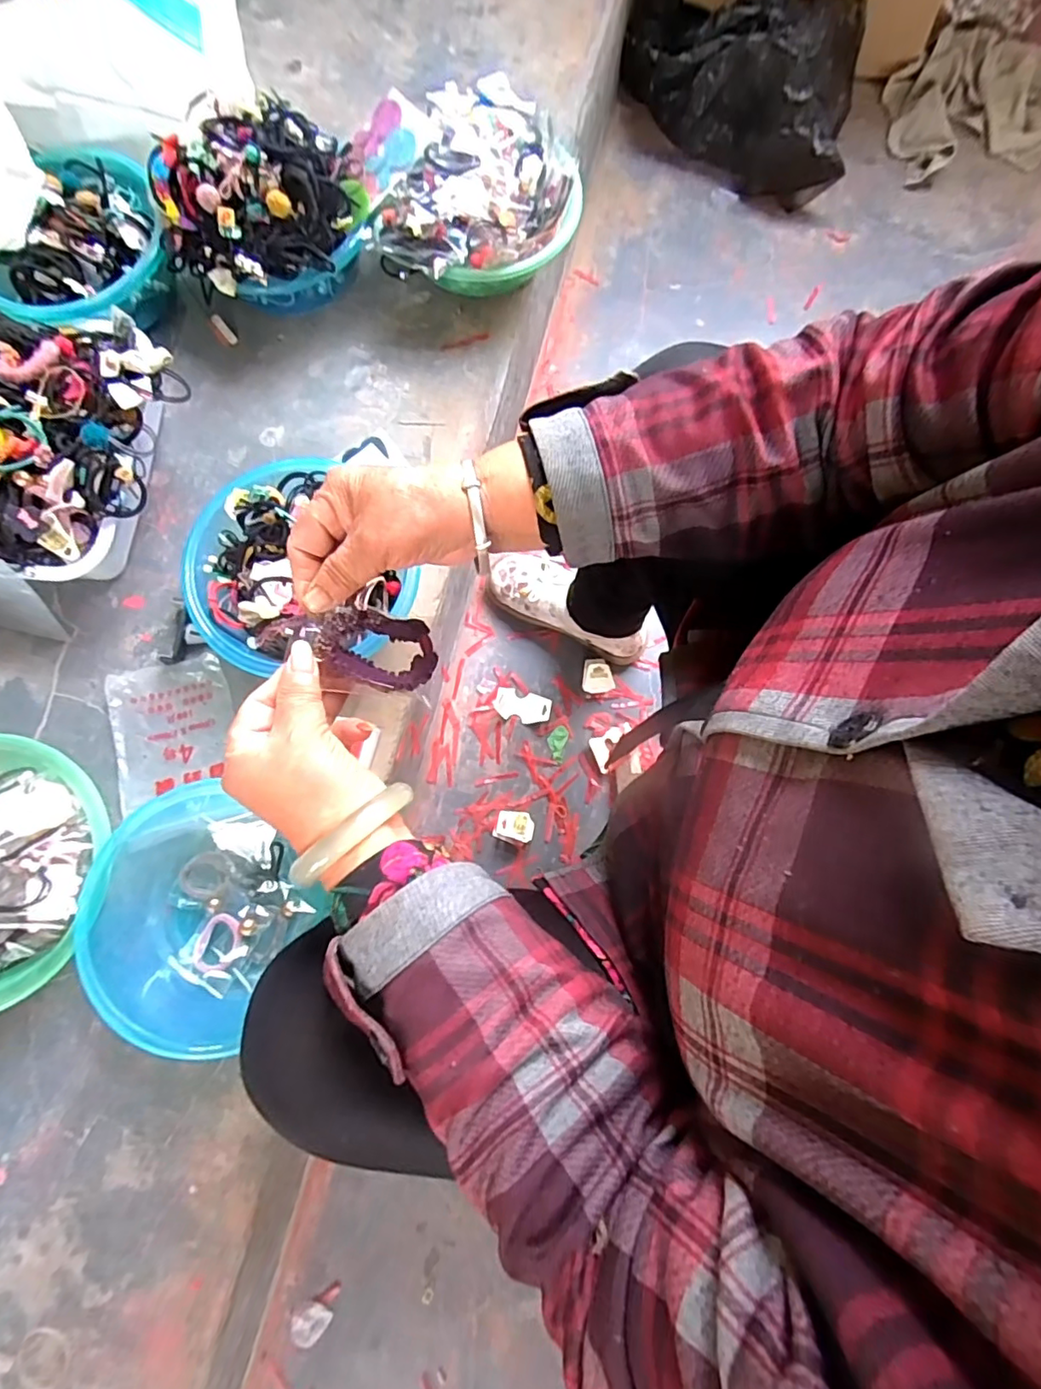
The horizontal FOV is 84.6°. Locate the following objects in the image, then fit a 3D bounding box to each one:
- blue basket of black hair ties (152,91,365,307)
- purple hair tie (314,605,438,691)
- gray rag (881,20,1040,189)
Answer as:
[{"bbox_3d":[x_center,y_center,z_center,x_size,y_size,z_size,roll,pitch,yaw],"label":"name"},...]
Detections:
[{"bbox_3d":[-0.293,-0.532,0.648,0.200,0.157,0.182,0,78,-1],"label":"blue basket of black hair ties"},{"bbox_3d":[-0.084,-0.026,0.341,0.069,0.011,0.043,7,88,-34],"label":"purple hair tie"},{"bbox_3d":[0.822,-1.083,1.035,0.330,0.065,0.286,-13,79,-4],"label":"gray rag"}]

